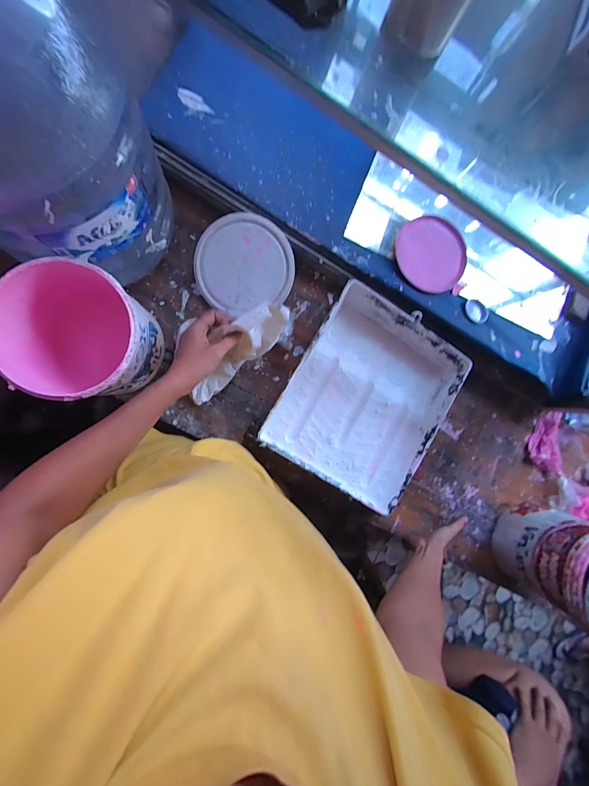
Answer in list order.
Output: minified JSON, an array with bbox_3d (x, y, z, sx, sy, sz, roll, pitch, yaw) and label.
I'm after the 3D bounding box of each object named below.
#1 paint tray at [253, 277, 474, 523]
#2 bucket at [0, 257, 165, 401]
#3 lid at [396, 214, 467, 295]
[{"bbox_3d":[0.140,0.007,0.652,0.287,0.069,0.336,32,85,-8],"label":"paint tray"},{"bbox_3d":[-0.310,-0.083,0.520,0.174,0.190,0.170,0,90,-9],"label":"bucket"},{"bbox_3d":[0.268,-0.269,0.651,0.130,0.021,0.142,0,90,-9],"label":"lid"}]

